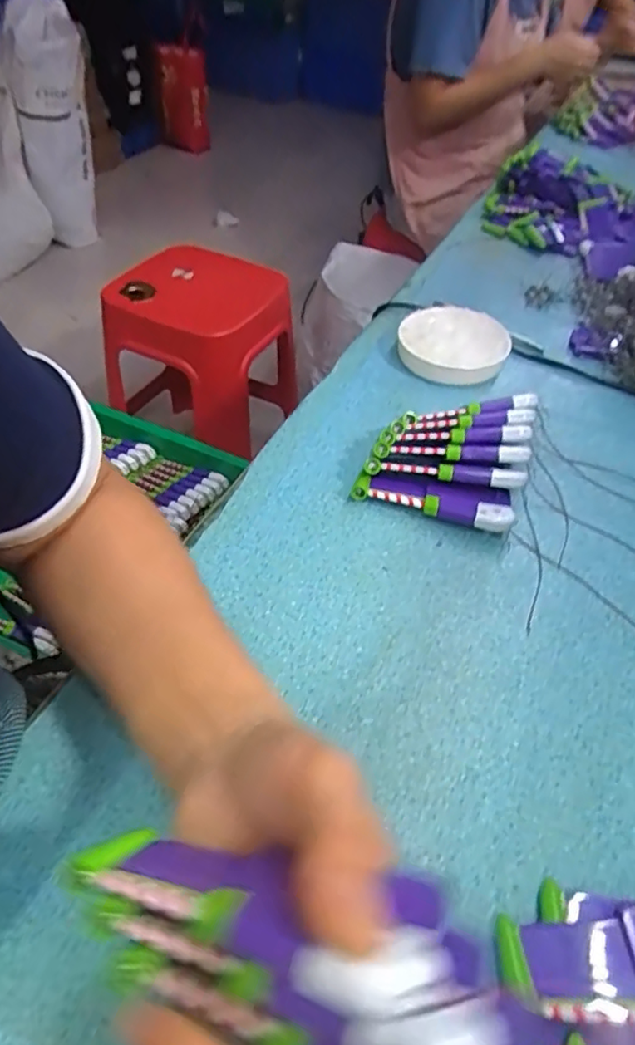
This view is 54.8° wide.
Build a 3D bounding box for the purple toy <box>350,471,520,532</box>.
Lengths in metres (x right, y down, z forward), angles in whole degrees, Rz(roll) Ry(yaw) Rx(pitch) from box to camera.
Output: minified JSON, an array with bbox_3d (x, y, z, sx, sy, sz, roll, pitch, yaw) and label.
[{"bbox_3d":[0.085,-0.015,0.457,0.116,0.026,0.028,11,46,6],"label":"purple toy"}]

